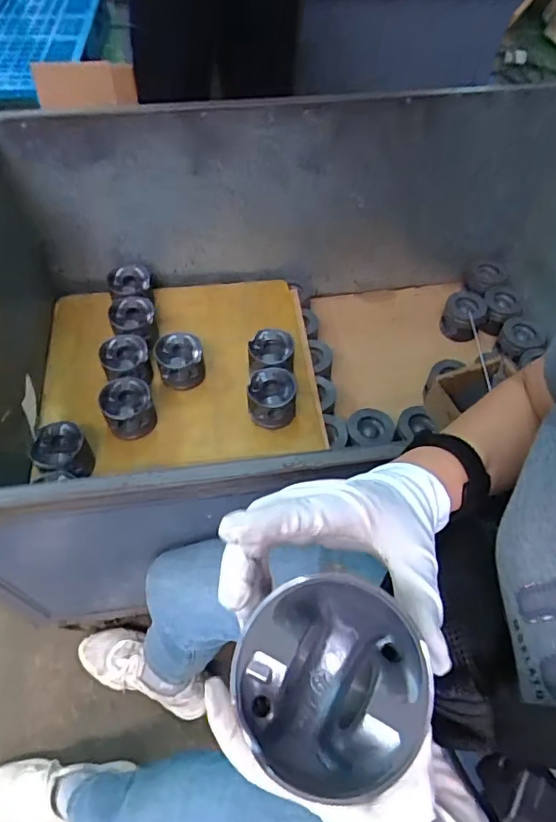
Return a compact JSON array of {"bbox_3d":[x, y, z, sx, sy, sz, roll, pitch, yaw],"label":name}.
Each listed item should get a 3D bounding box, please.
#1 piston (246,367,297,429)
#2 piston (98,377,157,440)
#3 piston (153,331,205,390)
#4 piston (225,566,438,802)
[{"bbox_3d":[-0.011,-0.019,0.967,0.087,0.083,0.092,1,55,-1],"label":"piston"},{"bbox_3d":[-0.270,-0.001,0.941,0.088,0.087,0.083,1,55,-1],"label":"piston"},{"bbox_3d":[-0.187,-0.095,0.993,0.087,0.064,0.093,1,55,-1],"label":"piston"},{"bbox_3d":[0.023,0.132,0.248,0.086,0.061,0.082,-10,56,-8],"label":"piston"}]

